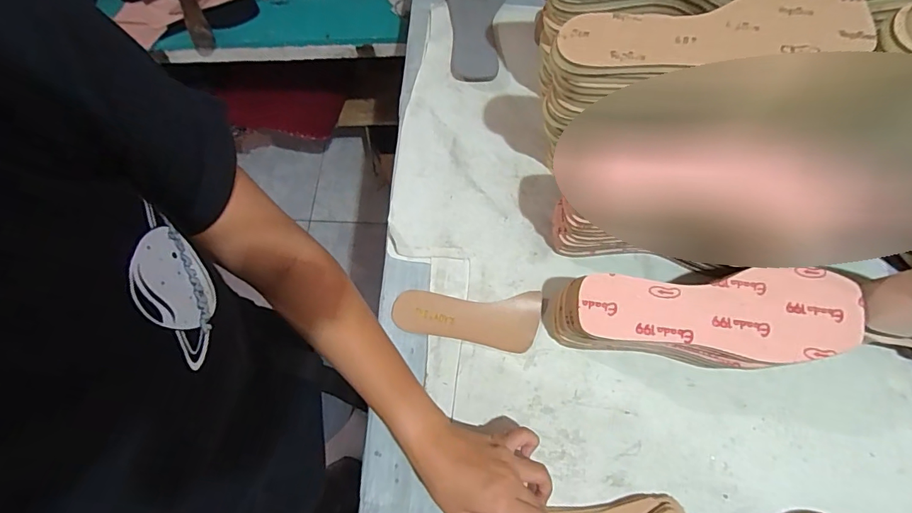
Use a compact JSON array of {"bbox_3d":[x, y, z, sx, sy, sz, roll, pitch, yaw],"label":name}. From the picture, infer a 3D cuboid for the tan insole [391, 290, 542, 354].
[{"bbox_3d":[0.010,0.065,0.497,0.154,0.011,0.060,4,68,4],"label":"tan insole"}]

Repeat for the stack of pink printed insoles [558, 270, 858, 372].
[{"bbox_3d":[0.226,0.065,0.442,0.256,0.089,0.086,-1,68,2],"label":"stack of pink printed insoles"}]

